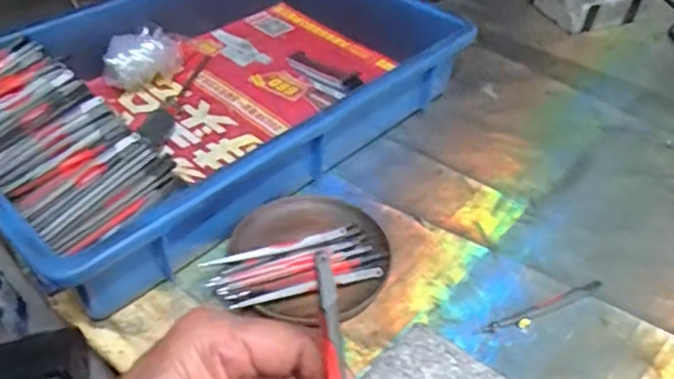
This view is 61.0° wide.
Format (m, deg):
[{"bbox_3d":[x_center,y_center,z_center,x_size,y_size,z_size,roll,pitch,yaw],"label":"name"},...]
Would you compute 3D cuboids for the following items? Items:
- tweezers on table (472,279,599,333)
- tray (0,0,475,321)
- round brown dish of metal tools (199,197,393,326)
[{"bbox_3d":[0.143,0.083,0.403,0.105,0.004,0.008,-17,48,-19],"label":"tweezers on table"},{"bbox_3d":[-0.106,-0.101,0.525,0.279,0.085,0.444,33,52,27],"label":"tray"},{"bbox_3d":[-0.018,0.047,0.414,0.108,0.022,0.117,1,45,-1],"label":"round brown dish of metal tools"}]

